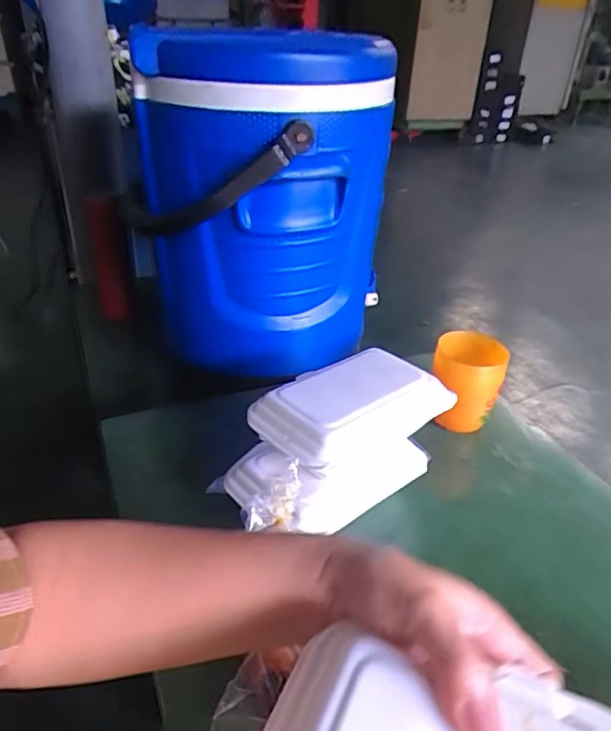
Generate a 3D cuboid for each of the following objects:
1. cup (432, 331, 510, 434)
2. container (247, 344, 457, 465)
[{"bbox_3d":[0.190,0.021,0.672,0.080,0.094,0.079,12,35,15],"label":"cup"},{"bbox_3d":[0.042,0.040,0.532,0.163,0.049,0.108,-25,42,-35],"label":"container"}]

